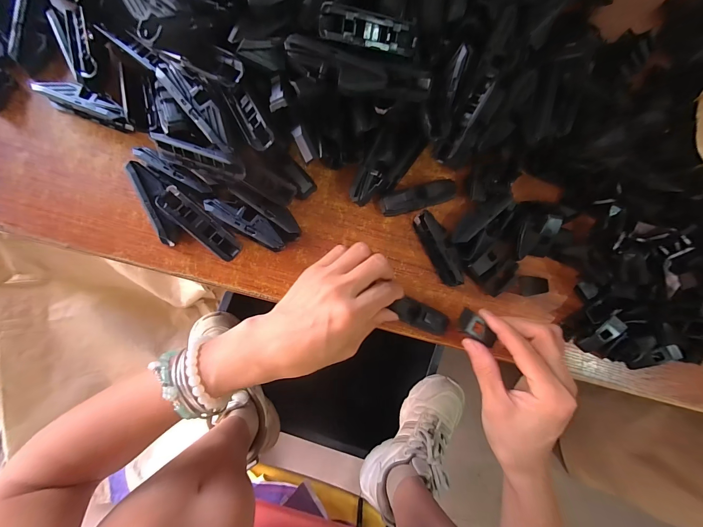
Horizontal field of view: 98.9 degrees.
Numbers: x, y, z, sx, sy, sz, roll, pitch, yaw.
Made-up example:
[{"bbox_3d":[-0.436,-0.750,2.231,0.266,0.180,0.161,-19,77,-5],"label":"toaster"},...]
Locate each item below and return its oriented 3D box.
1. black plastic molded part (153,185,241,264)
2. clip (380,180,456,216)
[{"bbox_3d":[-0.126,-0.032,0.251,0.072,0.018,0.020,41,82,-1],"label":"black plastic molded part"},{"bbox_3d":[0.064,-0.060,0.275,0.074,0.018,0.017,-17,86,-8],"label":"clip"}]

